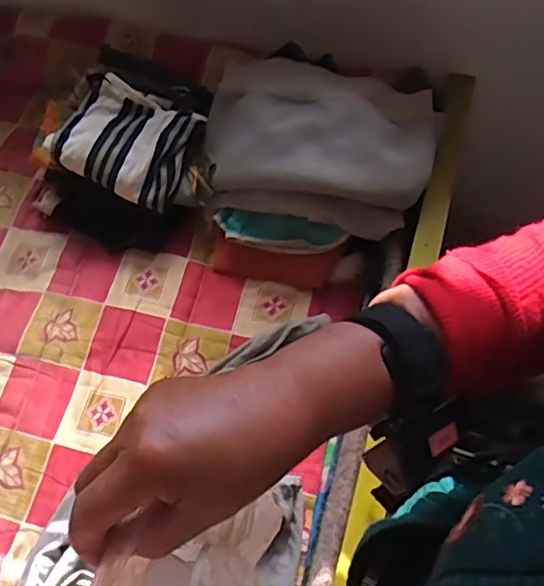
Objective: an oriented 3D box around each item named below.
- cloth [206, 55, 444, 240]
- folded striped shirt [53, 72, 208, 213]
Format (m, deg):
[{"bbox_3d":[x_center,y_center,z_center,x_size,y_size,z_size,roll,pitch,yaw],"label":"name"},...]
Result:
[{"bbox_3d":[0.062,-0.213,0.857,0.326,0.123,0.194,14,65,7],"label":"cloth"},{"bbox_3d":[-0.210,-0.223,0.881,0.181,0.066,0.146,22,66,11],"label":"folded striped shirt"}]

